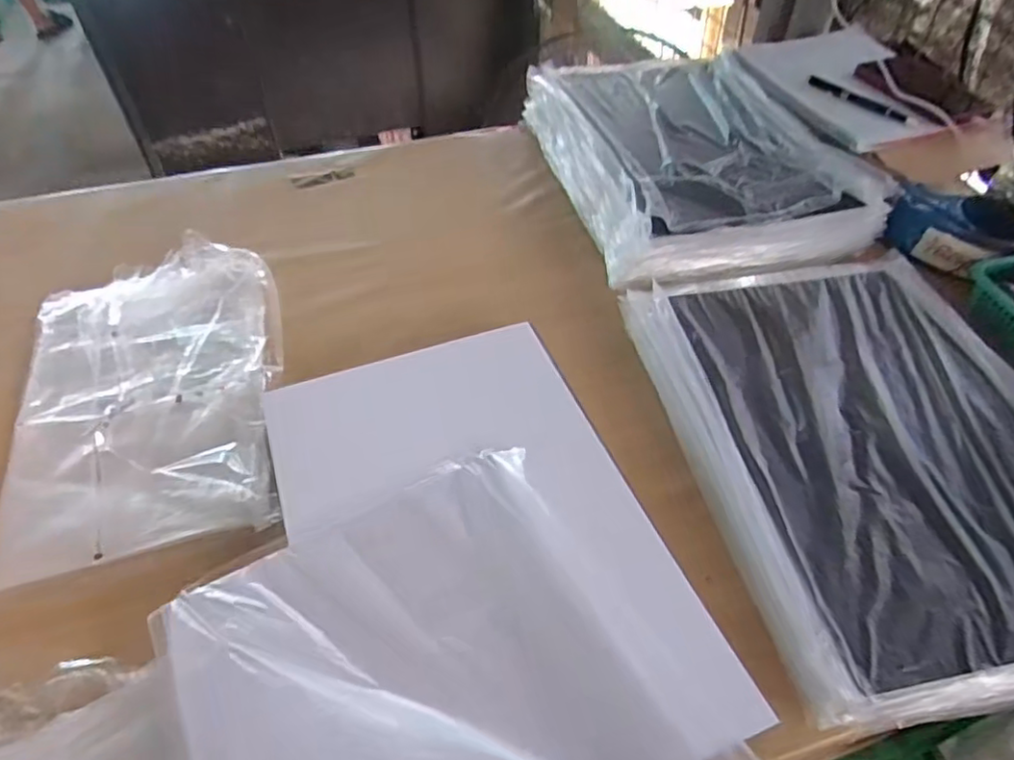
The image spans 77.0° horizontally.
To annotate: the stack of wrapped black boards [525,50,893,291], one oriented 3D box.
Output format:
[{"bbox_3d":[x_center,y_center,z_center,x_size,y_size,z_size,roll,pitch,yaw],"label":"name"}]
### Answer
[{"bbox_3d":[0.230,-0.305,0.843,0.319,0.079,0.436,-10,49,-8],"label":"stack of wrapped black boards"}]

